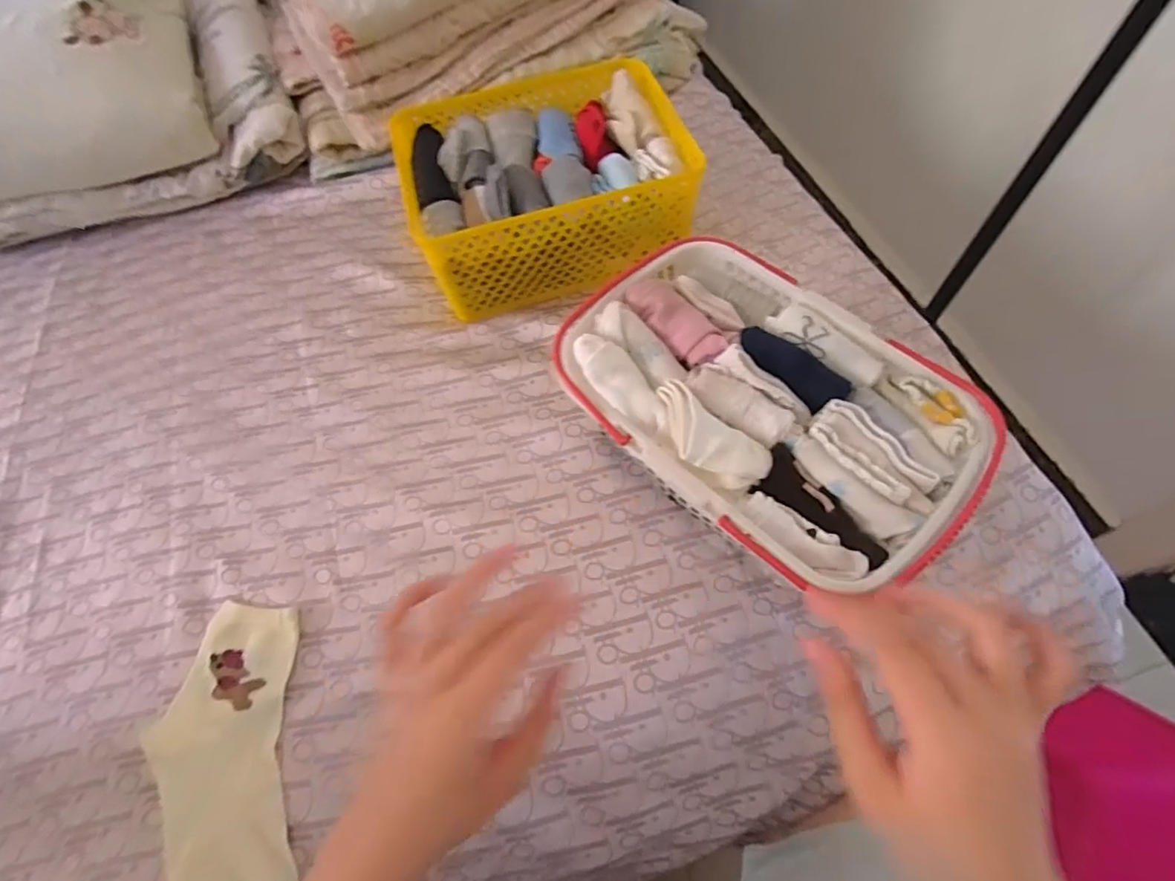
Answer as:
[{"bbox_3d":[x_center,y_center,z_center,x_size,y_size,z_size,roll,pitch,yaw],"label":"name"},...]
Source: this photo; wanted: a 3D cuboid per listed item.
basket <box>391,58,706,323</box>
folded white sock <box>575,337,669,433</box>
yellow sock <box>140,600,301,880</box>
[{"bbox_3d":[-0.047,-0.272,0.588,0.266,0.107,0.218,-18,63,-6],"label":"basket"},{"bbox_3d":[0.024,-0.042,0.397,0.033,0.020,0.085,-30,65,-12],"label":"folded white sock"},{"bbox_3d":[-0.261,0.232,0.397,0.097,0.014,0.217,-12,63,-3],"label":"yellow sock"}]

